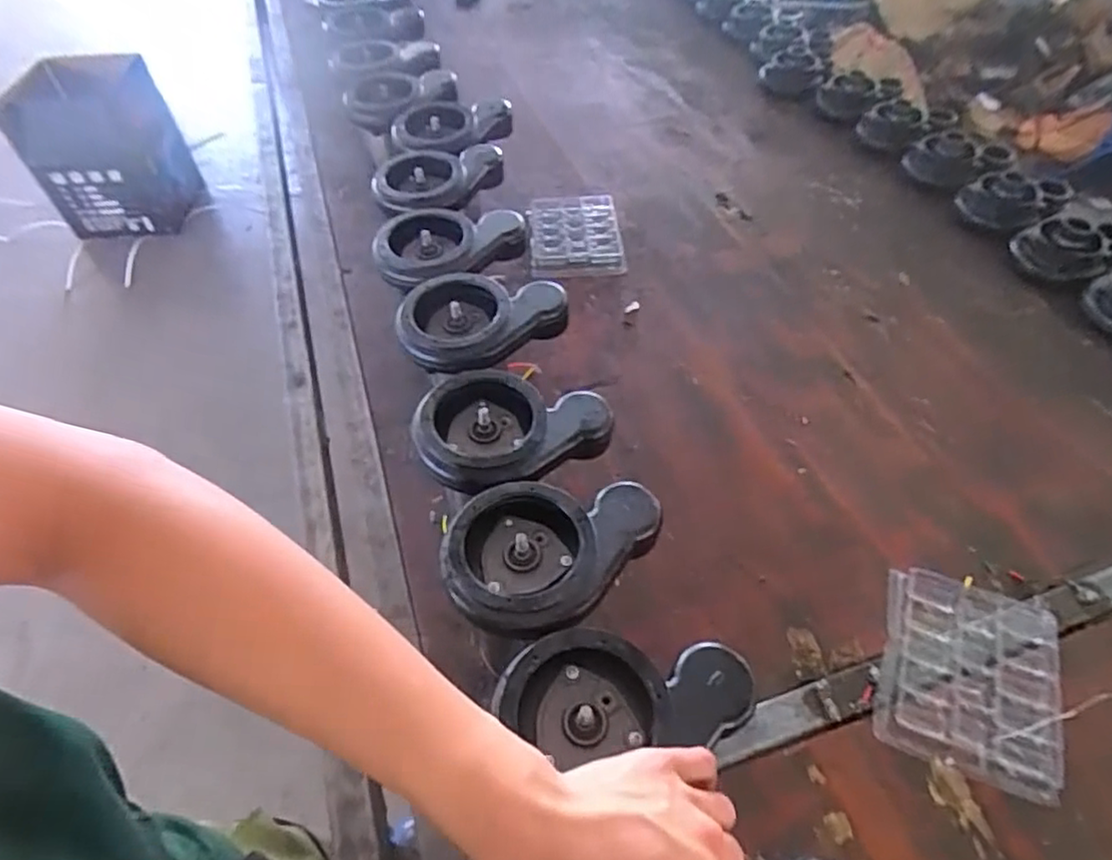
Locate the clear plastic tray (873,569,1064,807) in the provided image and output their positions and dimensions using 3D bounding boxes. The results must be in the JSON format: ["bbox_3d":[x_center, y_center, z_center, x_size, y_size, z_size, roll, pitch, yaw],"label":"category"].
[{"bbox_3d":[0.376,0.220,0.595,0.147,0.021,0.173,17,53,13],"label":"clear plastic tray"}]

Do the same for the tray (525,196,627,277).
[{"bbox_3d":[0.028,-0.302,0.998,0.139,0.035,0.159,-4,52,-3],"label":"tray"}]

